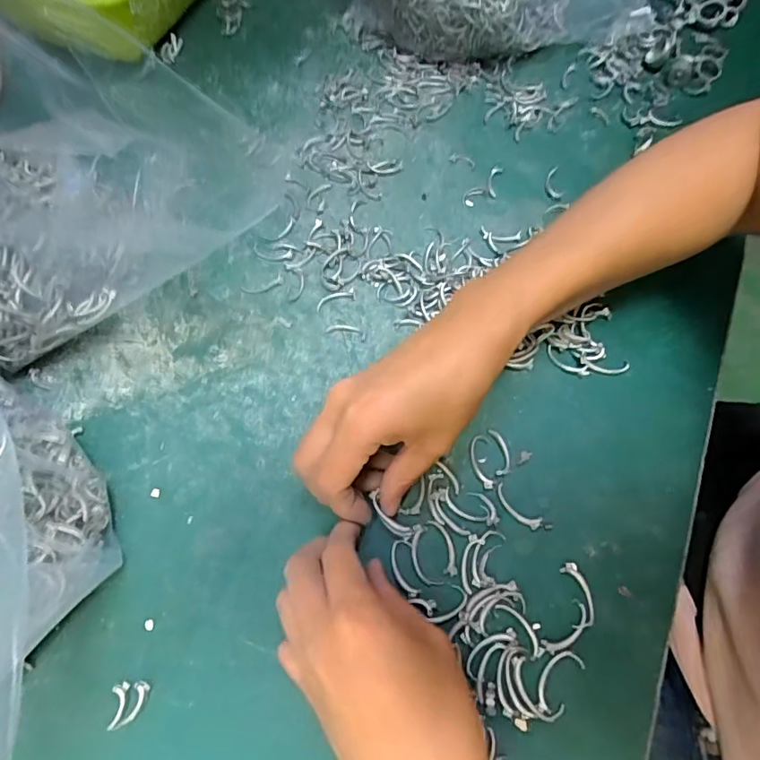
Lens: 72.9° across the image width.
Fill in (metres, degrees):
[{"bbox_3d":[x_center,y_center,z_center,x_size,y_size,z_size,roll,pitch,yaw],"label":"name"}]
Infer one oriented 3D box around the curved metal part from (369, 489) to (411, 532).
[{"bbox_3d":[0.005,0.075,0.287,0.008,0.004,0.030,-40,78,-16],"label":"curved metal part"}]

